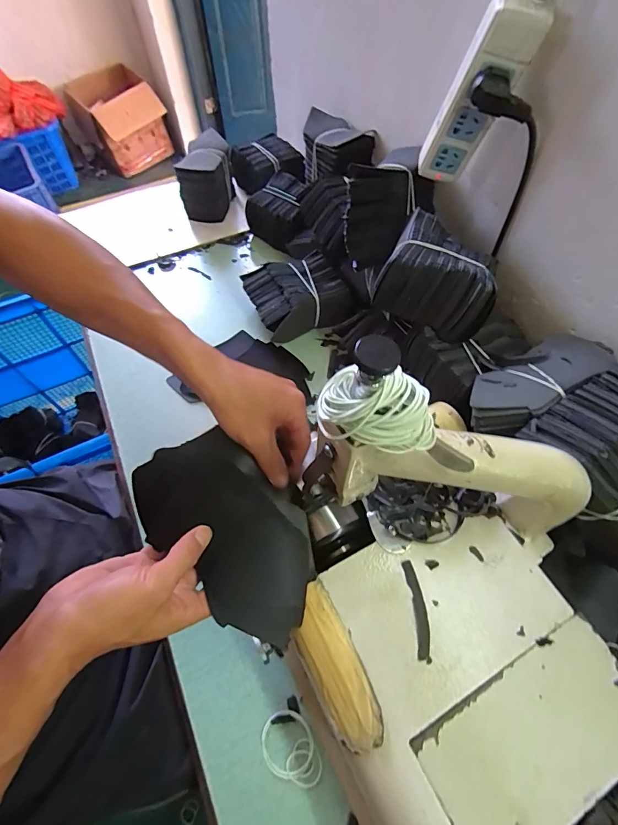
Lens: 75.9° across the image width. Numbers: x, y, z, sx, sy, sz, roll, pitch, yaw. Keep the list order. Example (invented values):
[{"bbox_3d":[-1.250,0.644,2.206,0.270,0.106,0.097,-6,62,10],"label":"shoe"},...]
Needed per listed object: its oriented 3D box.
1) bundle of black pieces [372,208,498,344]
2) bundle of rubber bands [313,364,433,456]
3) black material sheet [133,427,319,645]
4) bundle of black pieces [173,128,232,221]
[{"bbox_3d":[0.158,-0.166,0.478,0.129,0.066,0.127,19,63,11],"label":"bundle of black pieces"},{"bbox_3d":[0.041,-0.002,0.234,0.073,0.033,0.041,10,61,7],"label":"bundle of rubber bands"},{"bbox_3d":[-0.067,0.099,0.346,0.181,0.045,0.109,39,70,19],"label":"black material sheet"},{"bbox_3d":[-0.204,-0.465,0.797,0.089,0.106,0.104,2,61,2],"label":"bundle of black pieces"}]

